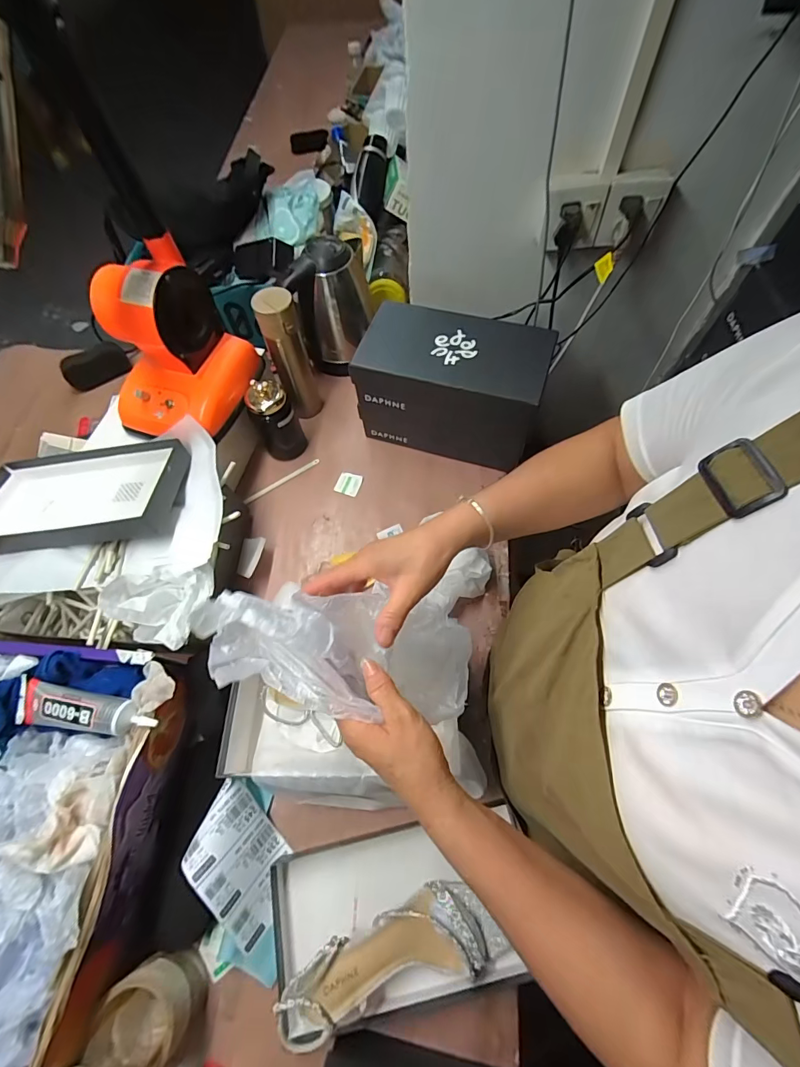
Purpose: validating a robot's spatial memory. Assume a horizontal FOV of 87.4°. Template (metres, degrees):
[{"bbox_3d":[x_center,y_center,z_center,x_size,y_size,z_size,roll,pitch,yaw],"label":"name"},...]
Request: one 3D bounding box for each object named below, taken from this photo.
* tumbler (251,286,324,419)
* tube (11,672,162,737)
[{"bbox_3d":[-0.195,-0.313,0.752,0.066,0.238,0.055,-20,65,-7],"label":"tumbler"},{"bbox_3d":[-0.369,0.208,0.485,0.171,0.026,0.048,10,65,7],"label":"tube"}]

